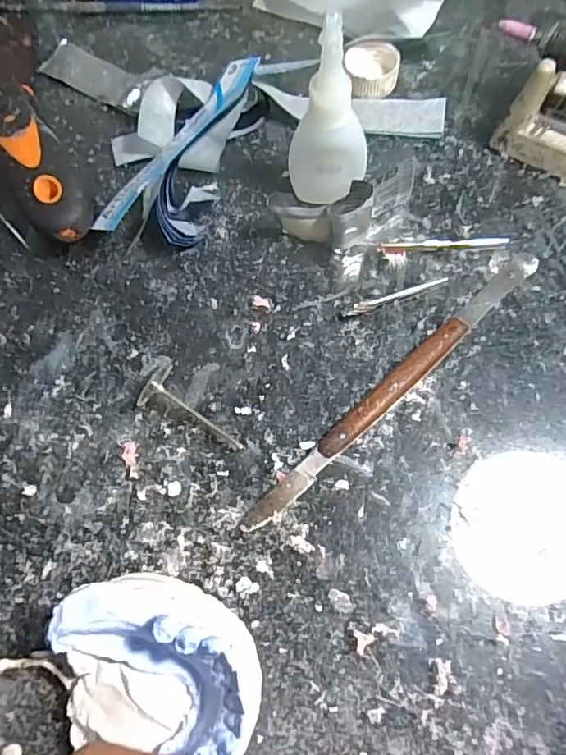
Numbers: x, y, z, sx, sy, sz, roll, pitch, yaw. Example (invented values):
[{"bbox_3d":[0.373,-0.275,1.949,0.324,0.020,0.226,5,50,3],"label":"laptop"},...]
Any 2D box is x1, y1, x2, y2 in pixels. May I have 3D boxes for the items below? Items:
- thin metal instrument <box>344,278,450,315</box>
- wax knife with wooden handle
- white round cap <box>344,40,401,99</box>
[{"bbox_3d":[0.052,-0.039,0.252,0.049,0.004,0.005,-21,69,-6],"label":"thin metal instrument"},{"bbox_3d":[0.050,0.001,0.233,0.172,0.009,0.011,-42,73,-13],"label":"wax knife with wooden handle"},{"bbox_3d":[0.047,-0.163,0.294,0.028,0.014,0.028,-1,69,2],"label":"white round cap"}]

